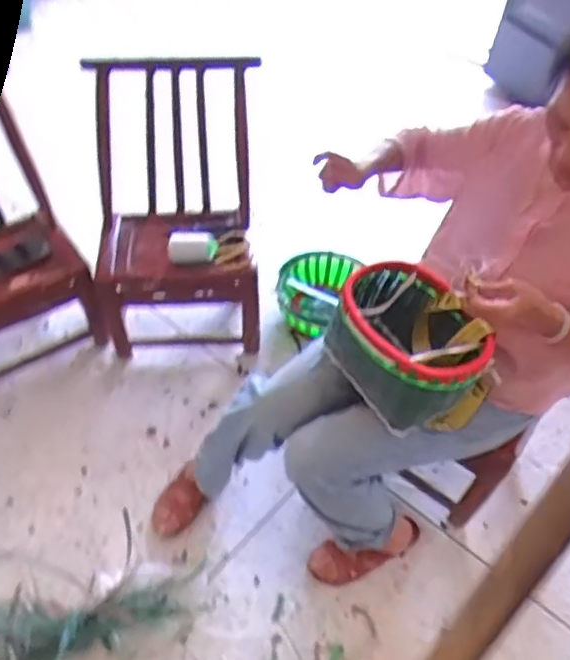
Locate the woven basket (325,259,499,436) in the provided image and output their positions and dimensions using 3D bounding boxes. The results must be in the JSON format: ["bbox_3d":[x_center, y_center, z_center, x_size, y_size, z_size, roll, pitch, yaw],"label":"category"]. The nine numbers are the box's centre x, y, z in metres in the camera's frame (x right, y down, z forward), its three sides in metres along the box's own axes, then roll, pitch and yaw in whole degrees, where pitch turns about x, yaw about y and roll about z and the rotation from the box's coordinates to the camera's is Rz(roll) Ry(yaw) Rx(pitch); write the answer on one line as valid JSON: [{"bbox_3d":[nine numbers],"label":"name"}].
[{"bbox_3d":[0.206,0.026,1.021,0.270,0.179,0.211,30,54,21],"label":"woven basket"}]

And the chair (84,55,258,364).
[{"bbox_3d":[-0.277,-0.321,1.595,0.400,0.569,0.515,-3,49,-5],"label":"chair"}]

